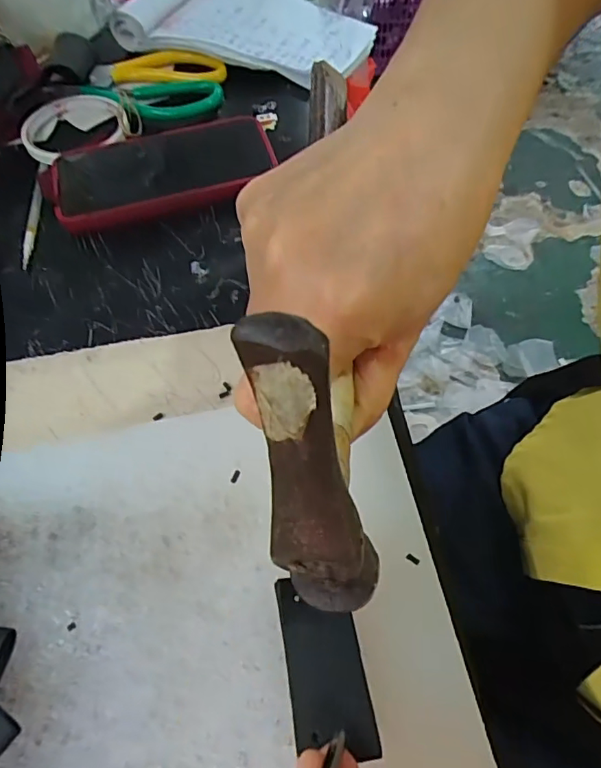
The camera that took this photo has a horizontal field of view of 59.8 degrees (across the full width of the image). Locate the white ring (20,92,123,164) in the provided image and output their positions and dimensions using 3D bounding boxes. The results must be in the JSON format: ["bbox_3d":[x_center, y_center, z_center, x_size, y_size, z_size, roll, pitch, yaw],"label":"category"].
[{"bbox_3d":[-0.189,-0.215,0.440,0.079,0.020,0.090,-14,59,-6],"label":"white ring"}]

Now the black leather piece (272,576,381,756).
[{"bbox_3d":[0.009,0.100,0.188,0.027,0.004,0.058,-3,45,-10],"label":"black leather piece"}]

